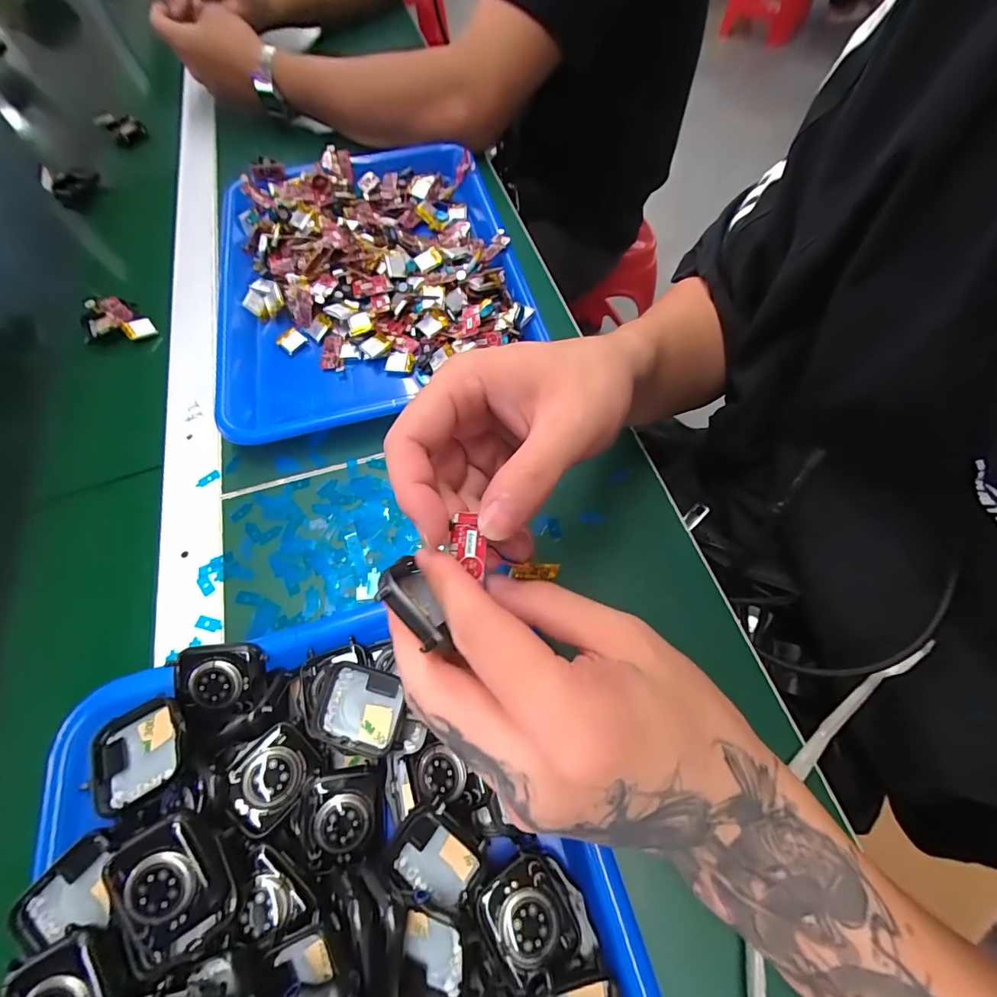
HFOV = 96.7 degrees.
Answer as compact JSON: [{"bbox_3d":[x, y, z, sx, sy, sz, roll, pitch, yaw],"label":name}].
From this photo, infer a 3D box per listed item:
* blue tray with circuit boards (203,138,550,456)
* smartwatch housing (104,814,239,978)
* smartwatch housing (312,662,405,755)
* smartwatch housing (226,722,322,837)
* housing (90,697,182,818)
[{"bbox_3d":[-0.119,-0.204,0.395,0.268,0.045,0.333,-14,64,-5],"label":"blue tray with circuit boards"},{"bbox_3d":[-0.133,0.159,0.181,0.038,0.013,0.048,-25,91,-20],"label":"smartwatch housing"},{"bbox_3d":[-0.070,0.104,0.222,0.044,0.012,0.036,7,64,6],"label":"smartwatch housing"},{"bbox_3d":[-0.110,0.132,0.211,0.034,0.007,0.038,38,71,19],"label":"smartwatch housing"},{"bbox_3d":[-0.170,0.120,0.210,0.039,0.010,0.043,-23,65,-9],"label":"housing"}]

